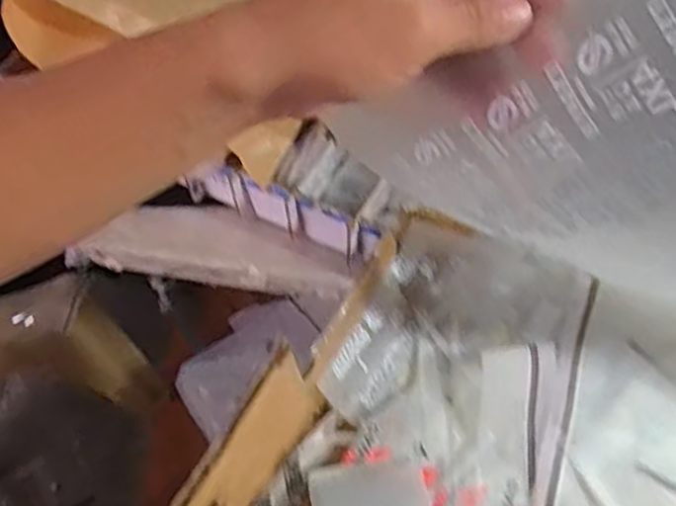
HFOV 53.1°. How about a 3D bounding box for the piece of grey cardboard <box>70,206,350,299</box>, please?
[{"bbox_3d":[-0.137,-0.009,0.715,0.308,0.042,0.081,8,61,8],"label":"piece of grey cardboard"}]

